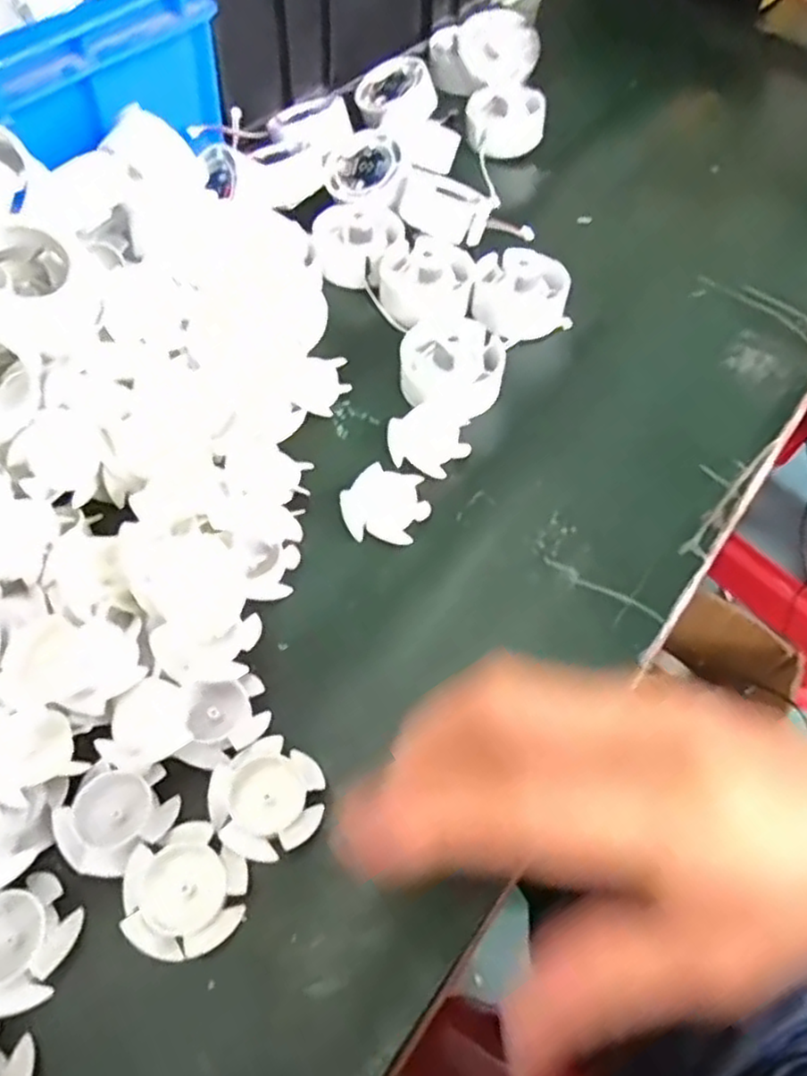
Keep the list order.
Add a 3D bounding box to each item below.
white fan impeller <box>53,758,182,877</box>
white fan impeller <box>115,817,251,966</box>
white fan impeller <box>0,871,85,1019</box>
[{"bbox_3d":[-0.103,0.101,0.257,0.036,0.015,0.039,2,57,-3],"label":"white fan impeller"},{"bbox_3d":[-0.075,0.121,0.243,0.040,0.011,0.040,2,57,-3],"label":"white fan impeller"},{"bbox_3d":[-0.128,0.132,0.232,0.036,0.012,0.039,2,57,-3],"label":"white fan impeller"}]

